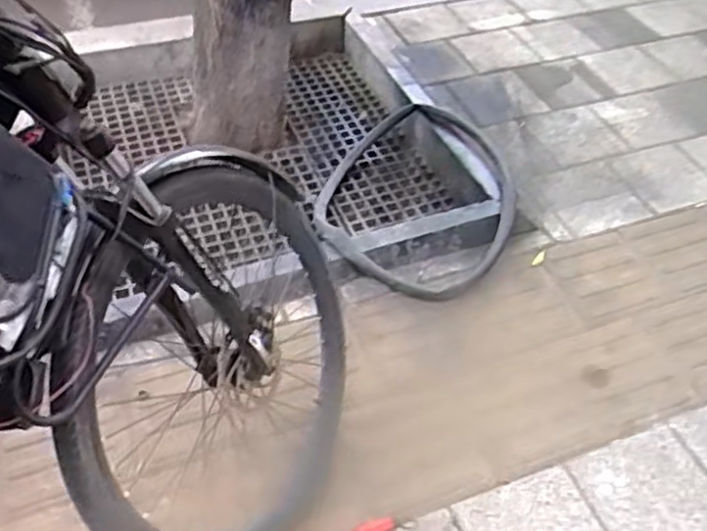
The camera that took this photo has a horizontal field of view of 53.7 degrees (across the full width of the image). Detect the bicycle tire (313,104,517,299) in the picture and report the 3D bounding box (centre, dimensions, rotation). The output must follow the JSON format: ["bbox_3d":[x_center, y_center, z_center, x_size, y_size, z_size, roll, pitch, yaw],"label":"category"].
[{"bbox_3d":[0.173,-0.198,1.839,0.505,0.106,0.676,15,49,10],"label":"bicycle tire"}]

